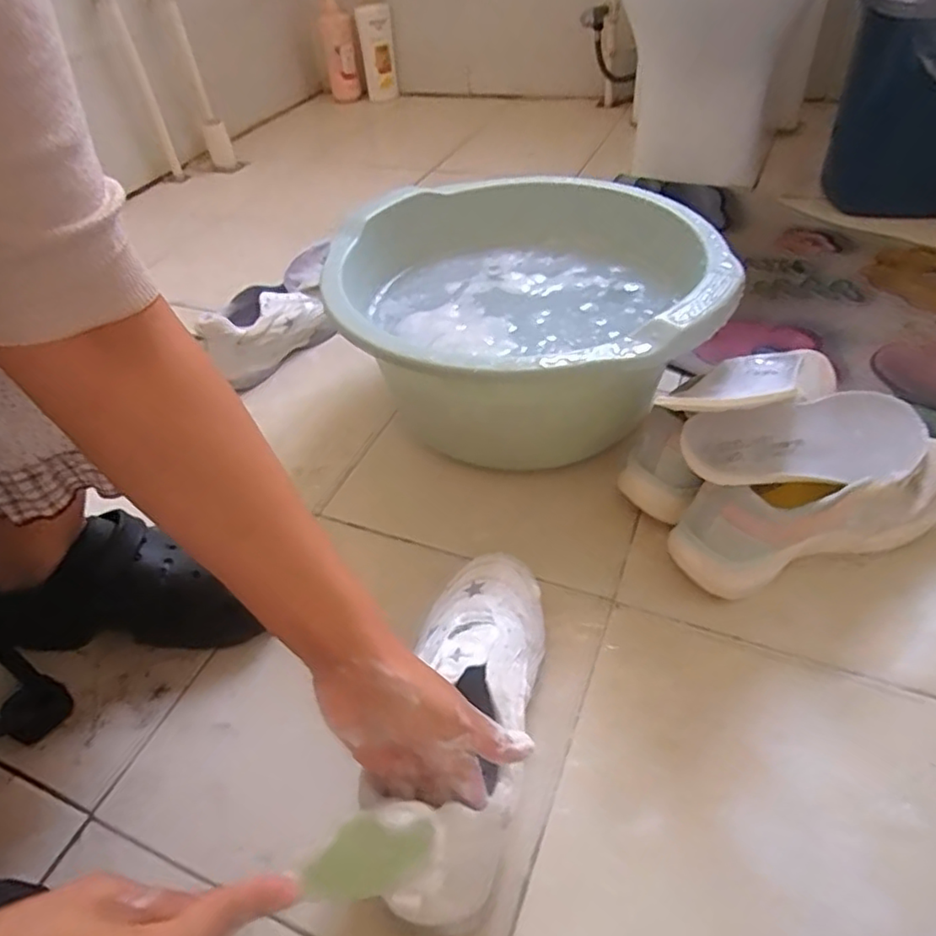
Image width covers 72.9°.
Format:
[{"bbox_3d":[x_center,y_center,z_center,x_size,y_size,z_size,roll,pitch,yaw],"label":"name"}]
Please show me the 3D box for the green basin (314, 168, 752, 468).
[{"bbox_3d":[0.060,-0.169,0.707,0.387,0.182,0.414,-7,45,0],"label":"green basin"}]

